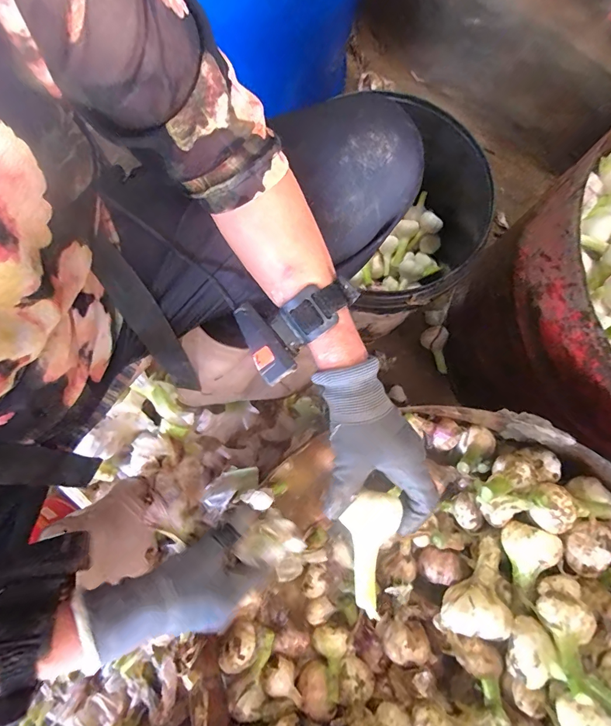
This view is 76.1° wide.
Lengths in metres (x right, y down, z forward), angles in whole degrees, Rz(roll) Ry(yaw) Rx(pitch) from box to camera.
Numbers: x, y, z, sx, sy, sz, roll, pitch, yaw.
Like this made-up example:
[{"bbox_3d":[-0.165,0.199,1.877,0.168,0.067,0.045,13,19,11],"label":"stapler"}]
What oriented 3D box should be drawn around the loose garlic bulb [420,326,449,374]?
[{"bbox_3d":[0.307,-0.032,0.897,0.056,0.048,0.105,-24,112,-5],"label":"loose garlic bulb"}]

